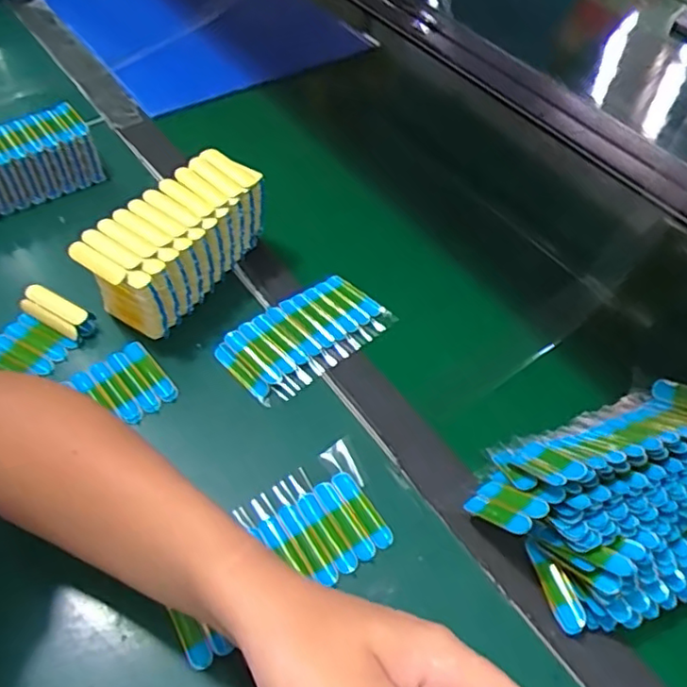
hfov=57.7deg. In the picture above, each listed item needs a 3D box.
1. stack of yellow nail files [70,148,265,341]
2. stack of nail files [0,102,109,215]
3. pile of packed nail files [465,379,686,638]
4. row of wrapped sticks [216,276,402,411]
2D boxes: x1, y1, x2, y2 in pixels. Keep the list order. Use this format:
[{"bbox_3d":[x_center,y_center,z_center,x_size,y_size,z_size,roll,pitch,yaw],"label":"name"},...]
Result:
[{"bbox_3d":[-0.142,-0.082,0.542,0.080,0.092,0.155,31,56,19],"label":"stack of yellow nail files"},{"bbox_3d":[-0.330,-0.169,0.611,0.168,0.064,0.061,-27,58,-23],"label":"stack of nail files"},{"bbox_3d":[0.196,0.104,0.432,0.196,0.070,0.144,-16,54,-16],"label":"pile of packed nail files"},{"bbox_3d":[-0.030,-0.008,0.538,0.145,0.016,0.079,-35,62,-27],"label":"row of wrapped sticks"}]

